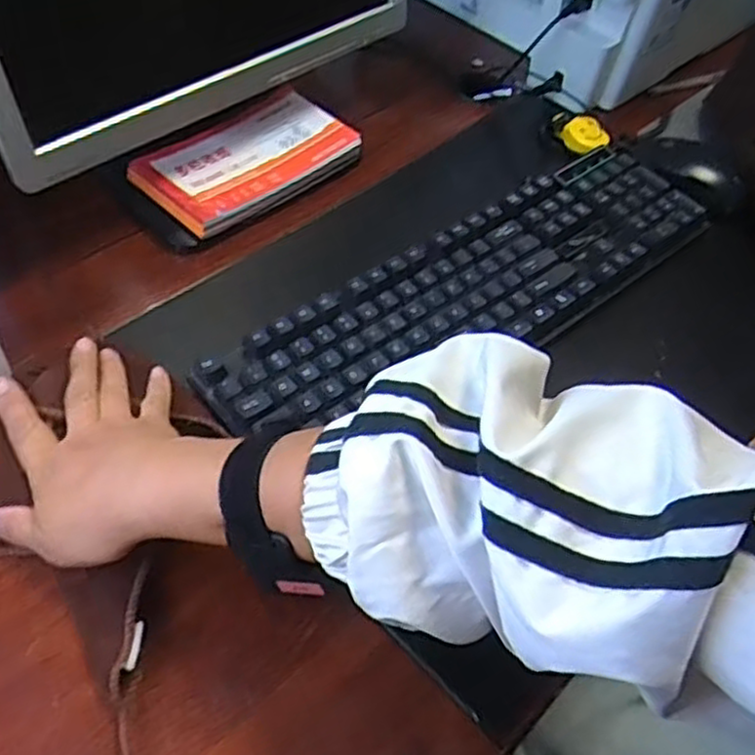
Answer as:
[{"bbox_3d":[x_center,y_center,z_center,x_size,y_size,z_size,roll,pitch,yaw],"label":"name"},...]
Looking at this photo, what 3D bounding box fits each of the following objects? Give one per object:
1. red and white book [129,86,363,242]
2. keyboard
[{"bbox_3d":[-0.108,-0.184,0.636,0.094,0.030,0.183,38,57,23],"label":"red and white book"},{"bbox_3d":[0.080,-0.069,0.566,0.438,0.030,0.116,-32,61,-27],"label":"keyboard"}]

